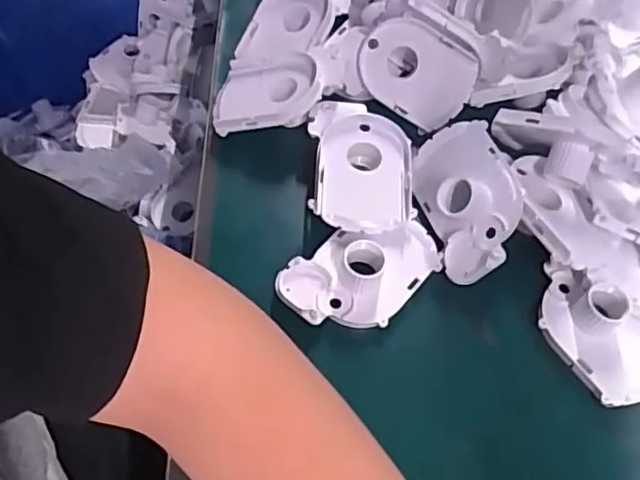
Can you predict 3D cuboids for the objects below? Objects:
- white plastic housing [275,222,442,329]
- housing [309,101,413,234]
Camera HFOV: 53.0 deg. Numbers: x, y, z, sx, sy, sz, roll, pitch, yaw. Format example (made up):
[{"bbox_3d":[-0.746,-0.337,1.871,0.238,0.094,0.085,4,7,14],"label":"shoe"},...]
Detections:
[{"bbox_3d":[0.029,0.019,0.412,0.105,0.029,0.063,-31,65,-20],"label":"white plastic housing"},{"bbox_3d":[0.028,-0.050,0.440,0.068,0.022,0.097,0,59,-3],"label":"housing"}]

